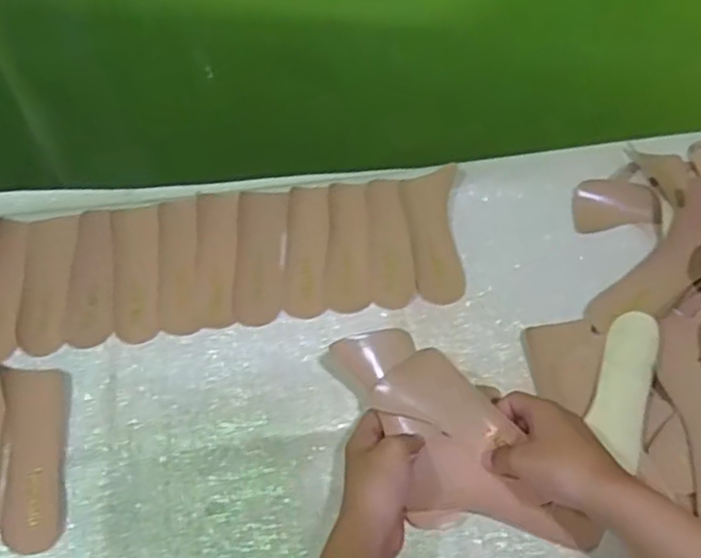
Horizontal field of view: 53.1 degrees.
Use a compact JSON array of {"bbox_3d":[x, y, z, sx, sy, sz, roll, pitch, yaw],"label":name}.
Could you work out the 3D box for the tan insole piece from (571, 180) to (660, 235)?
[{"bbox_3d":[0.261,-0.075,0.696,0.080,0.006,0.056,-8,66,5],"label":"tan insole piece"}]

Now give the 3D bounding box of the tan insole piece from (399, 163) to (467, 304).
[{"bbox_3d":[0.080,-0.045,0.689,0.056,0.007,0.151,-1,63,3],"label":"tan insole piece"}]

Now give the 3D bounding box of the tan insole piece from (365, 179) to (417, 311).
[{"bbox_3d":[0.039,-0.036,0.682,0.046,0.011,0.141,-1,58,-4],"label":"tan insole piece"}]

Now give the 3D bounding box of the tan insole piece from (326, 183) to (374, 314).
[{"bbox_3d":[-0.002,-0.032,0.680,0.041,0.007,0.143,1,63,-5],"label":"tan insole piece"}]

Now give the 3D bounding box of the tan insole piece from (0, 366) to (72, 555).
[{"bbox_3d":[-0.250,0.140,0.559,0.051,0.005,0.147,-8,62,-12],"label":"tan insole piece"}]

